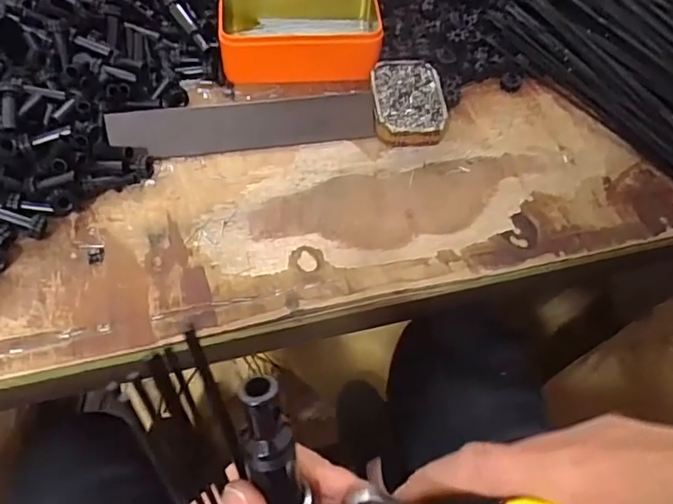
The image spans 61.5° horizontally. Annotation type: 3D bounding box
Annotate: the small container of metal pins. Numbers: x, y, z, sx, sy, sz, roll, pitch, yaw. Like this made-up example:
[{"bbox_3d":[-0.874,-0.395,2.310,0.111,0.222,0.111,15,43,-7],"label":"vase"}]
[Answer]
[{"bbox_3d":[0.063,-0.131,0.503,0.063,0.028,0.086,-3,58,-6],"label":"small container of metal pins"}]

